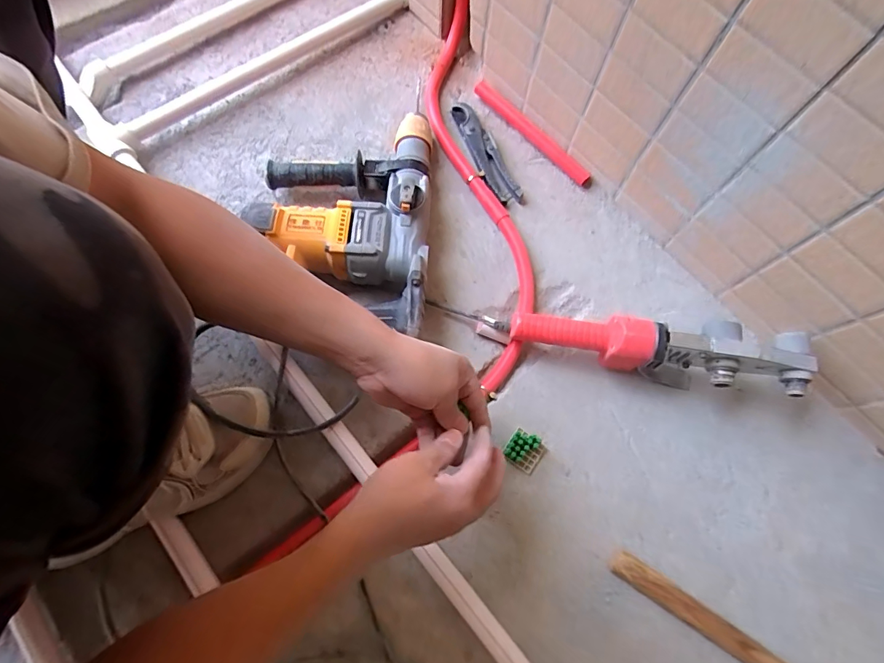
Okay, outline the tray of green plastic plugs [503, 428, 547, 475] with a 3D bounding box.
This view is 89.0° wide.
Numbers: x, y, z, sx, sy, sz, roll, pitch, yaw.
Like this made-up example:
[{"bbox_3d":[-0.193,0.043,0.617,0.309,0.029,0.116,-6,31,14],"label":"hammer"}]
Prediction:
[{"bbox_3d":[0.100,0.144,0.543,0.045,0.033,0.040,31,72,7],"label":"tray of green plastic plugs"}]

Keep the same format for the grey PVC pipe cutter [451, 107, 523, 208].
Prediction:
[{"bbox_3d":[0.065,-0.270,0.683,0.043,0.019,0.185,-22,71,-8],"label":"grey PVC pipe cutter"}]

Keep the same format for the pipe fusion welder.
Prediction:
[{"bbox_3d":[0.239,0.009,0.558,0.375,0.093,0.076,13,73,3],"label":"pipe fusion welder"}]

